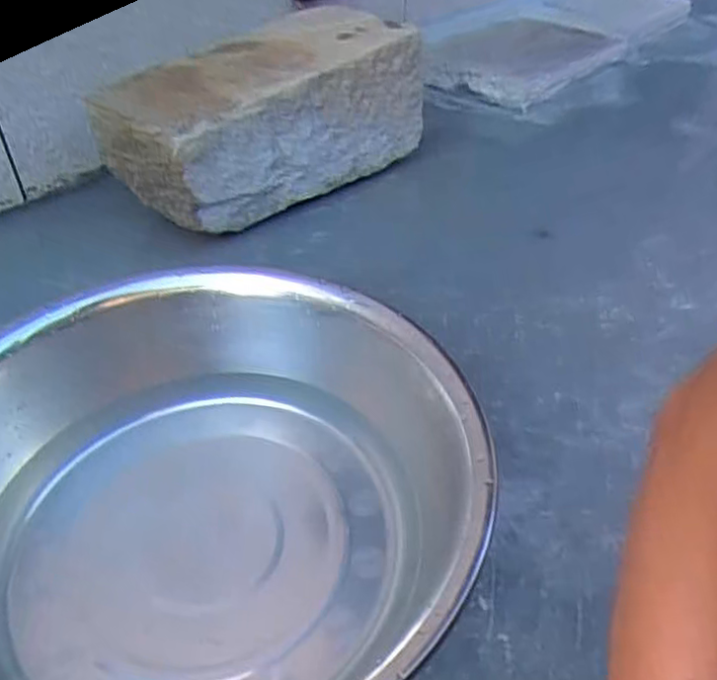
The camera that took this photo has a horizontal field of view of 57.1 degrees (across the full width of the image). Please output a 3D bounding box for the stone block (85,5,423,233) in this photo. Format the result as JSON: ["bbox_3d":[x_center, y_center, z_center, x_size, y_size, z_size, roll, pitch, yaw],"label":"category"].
[{"bbox_3d":[-0.127,-0.307,0.897,0.418,0.171,0.203,-32,51,-32],"label":"stone block"}]

